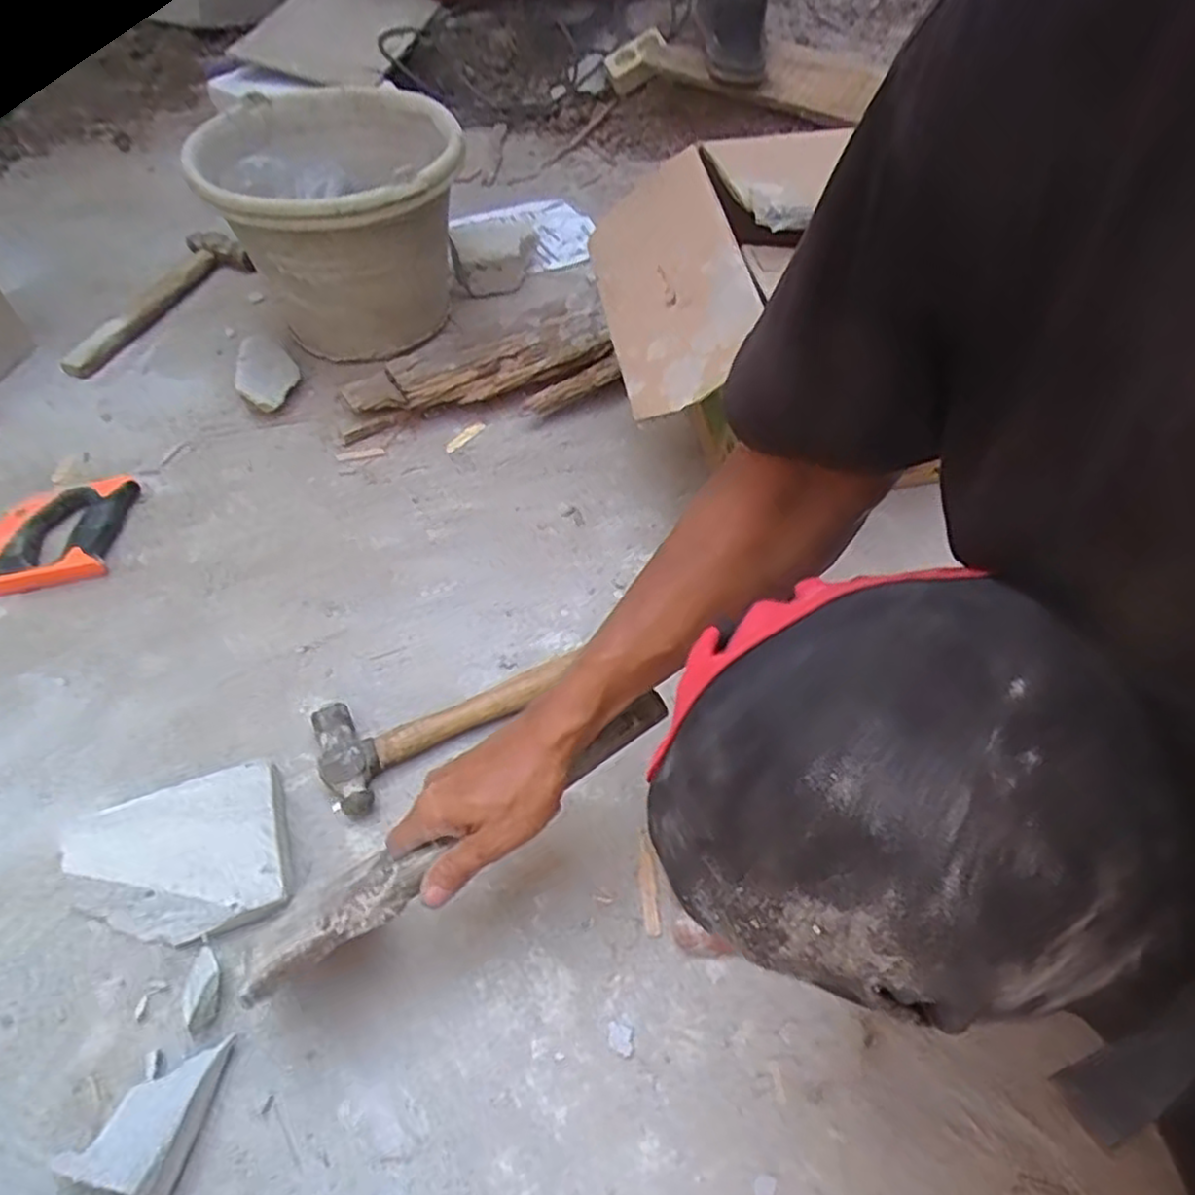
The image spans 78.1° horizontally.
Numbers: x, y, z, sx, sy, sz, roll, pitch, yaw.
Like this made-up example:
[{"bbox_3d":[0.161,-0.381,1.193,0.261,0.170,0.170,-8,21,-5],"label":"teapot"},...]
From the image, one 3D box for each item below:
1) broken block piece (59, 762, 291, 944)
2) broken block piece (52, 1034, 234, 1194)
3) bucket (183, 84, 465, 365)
[{"bbox_3d":[-0.316,0.203,0.562,0.152,0.031,0.118,-18,56,-13],"label":"broken block piece"},{"bbox_3d":[-0.287,0.323,0.468,0.067,0.037,0.086,11,55,8],"label":"broken block piece"},{"bbox_3d":[-0.310,-0.462,0.916,0.277,0.223,0.322,-17,56,-12],"label":"bucket"}]

